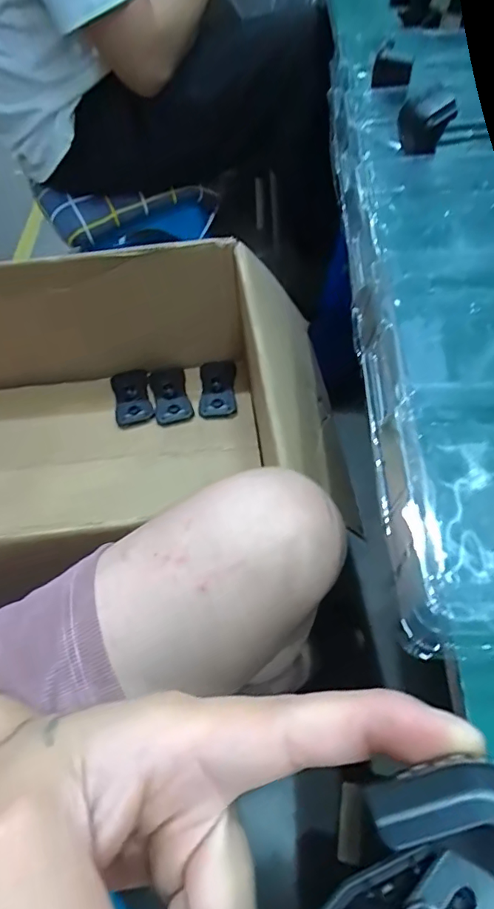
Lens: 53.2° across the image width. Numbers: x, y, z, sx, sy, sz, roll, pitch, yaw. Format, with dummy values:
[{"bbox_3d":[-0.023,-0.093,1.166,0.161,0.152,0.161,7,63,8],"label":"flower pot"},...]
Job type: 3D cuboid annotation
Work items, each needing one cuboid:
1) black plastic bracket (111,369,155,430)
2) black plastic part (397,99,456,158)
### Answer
[{"bbox_3d":[-0.186,-0.097,0.798,0.058,0.015,0.113,-14,60,-5],"label":"black plastic bracket"},{"bbox_3d":[0.125,-0.232,0.350,0.036,0.026,0.020,12,61,9],"label":"black plastic part"}]

